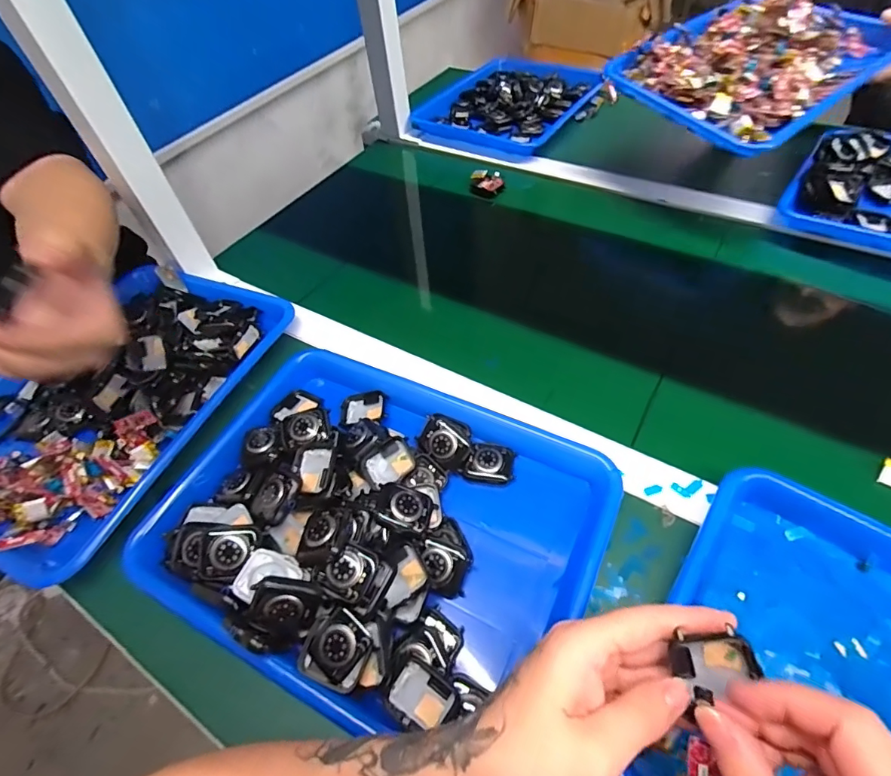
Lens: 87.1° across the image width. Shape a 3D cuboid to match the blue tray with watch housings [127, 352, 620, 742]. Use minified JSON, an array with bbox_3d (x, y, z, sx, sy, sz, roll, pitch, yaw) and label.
[{"bbox_3d":[-0.052,0.096,0.372,0.328,0.051,0.258,20,58,20],"label":"blue tray with watch housings"}]

